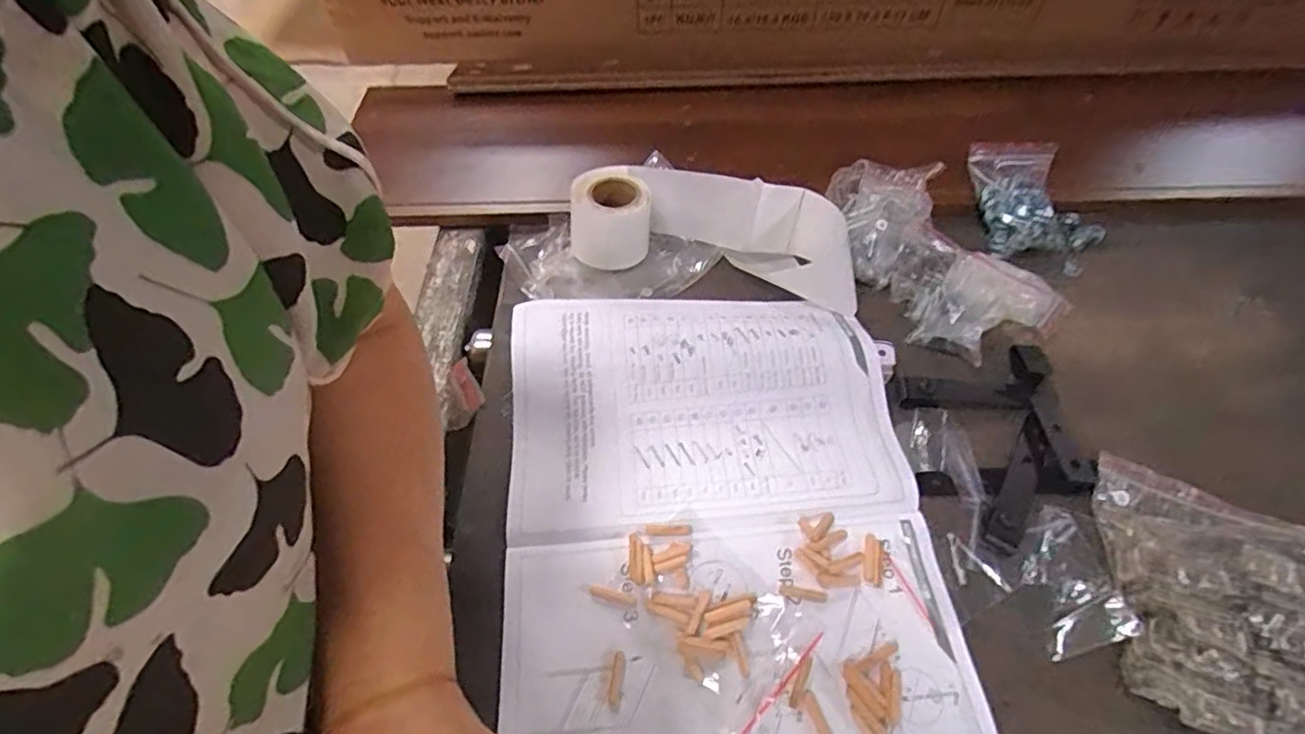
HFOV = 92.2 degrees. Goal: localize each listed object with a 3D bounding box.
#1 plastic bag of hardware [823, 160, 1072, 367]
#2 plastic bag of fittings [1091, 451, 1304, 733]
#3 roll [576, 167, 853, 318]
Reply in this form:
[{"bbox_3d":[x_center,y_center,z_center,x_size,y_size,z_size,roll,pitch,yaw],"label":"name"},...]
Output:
[{"bbox_3d":[0.239,-0.103,0.546,0.129,0.035,0.213,-24,58,-15],"label":"plastic bag of hardware"},{"bbox_3d":[0.342,0.144,0.379,0.138,0.038,0.170,21,58,15],"label":"plastic bag of fittings"},{"bbox_3d":[0.052,-0.119,0.547,0.247,0.052,0.106,7,56,5],"label":"roll"}]

